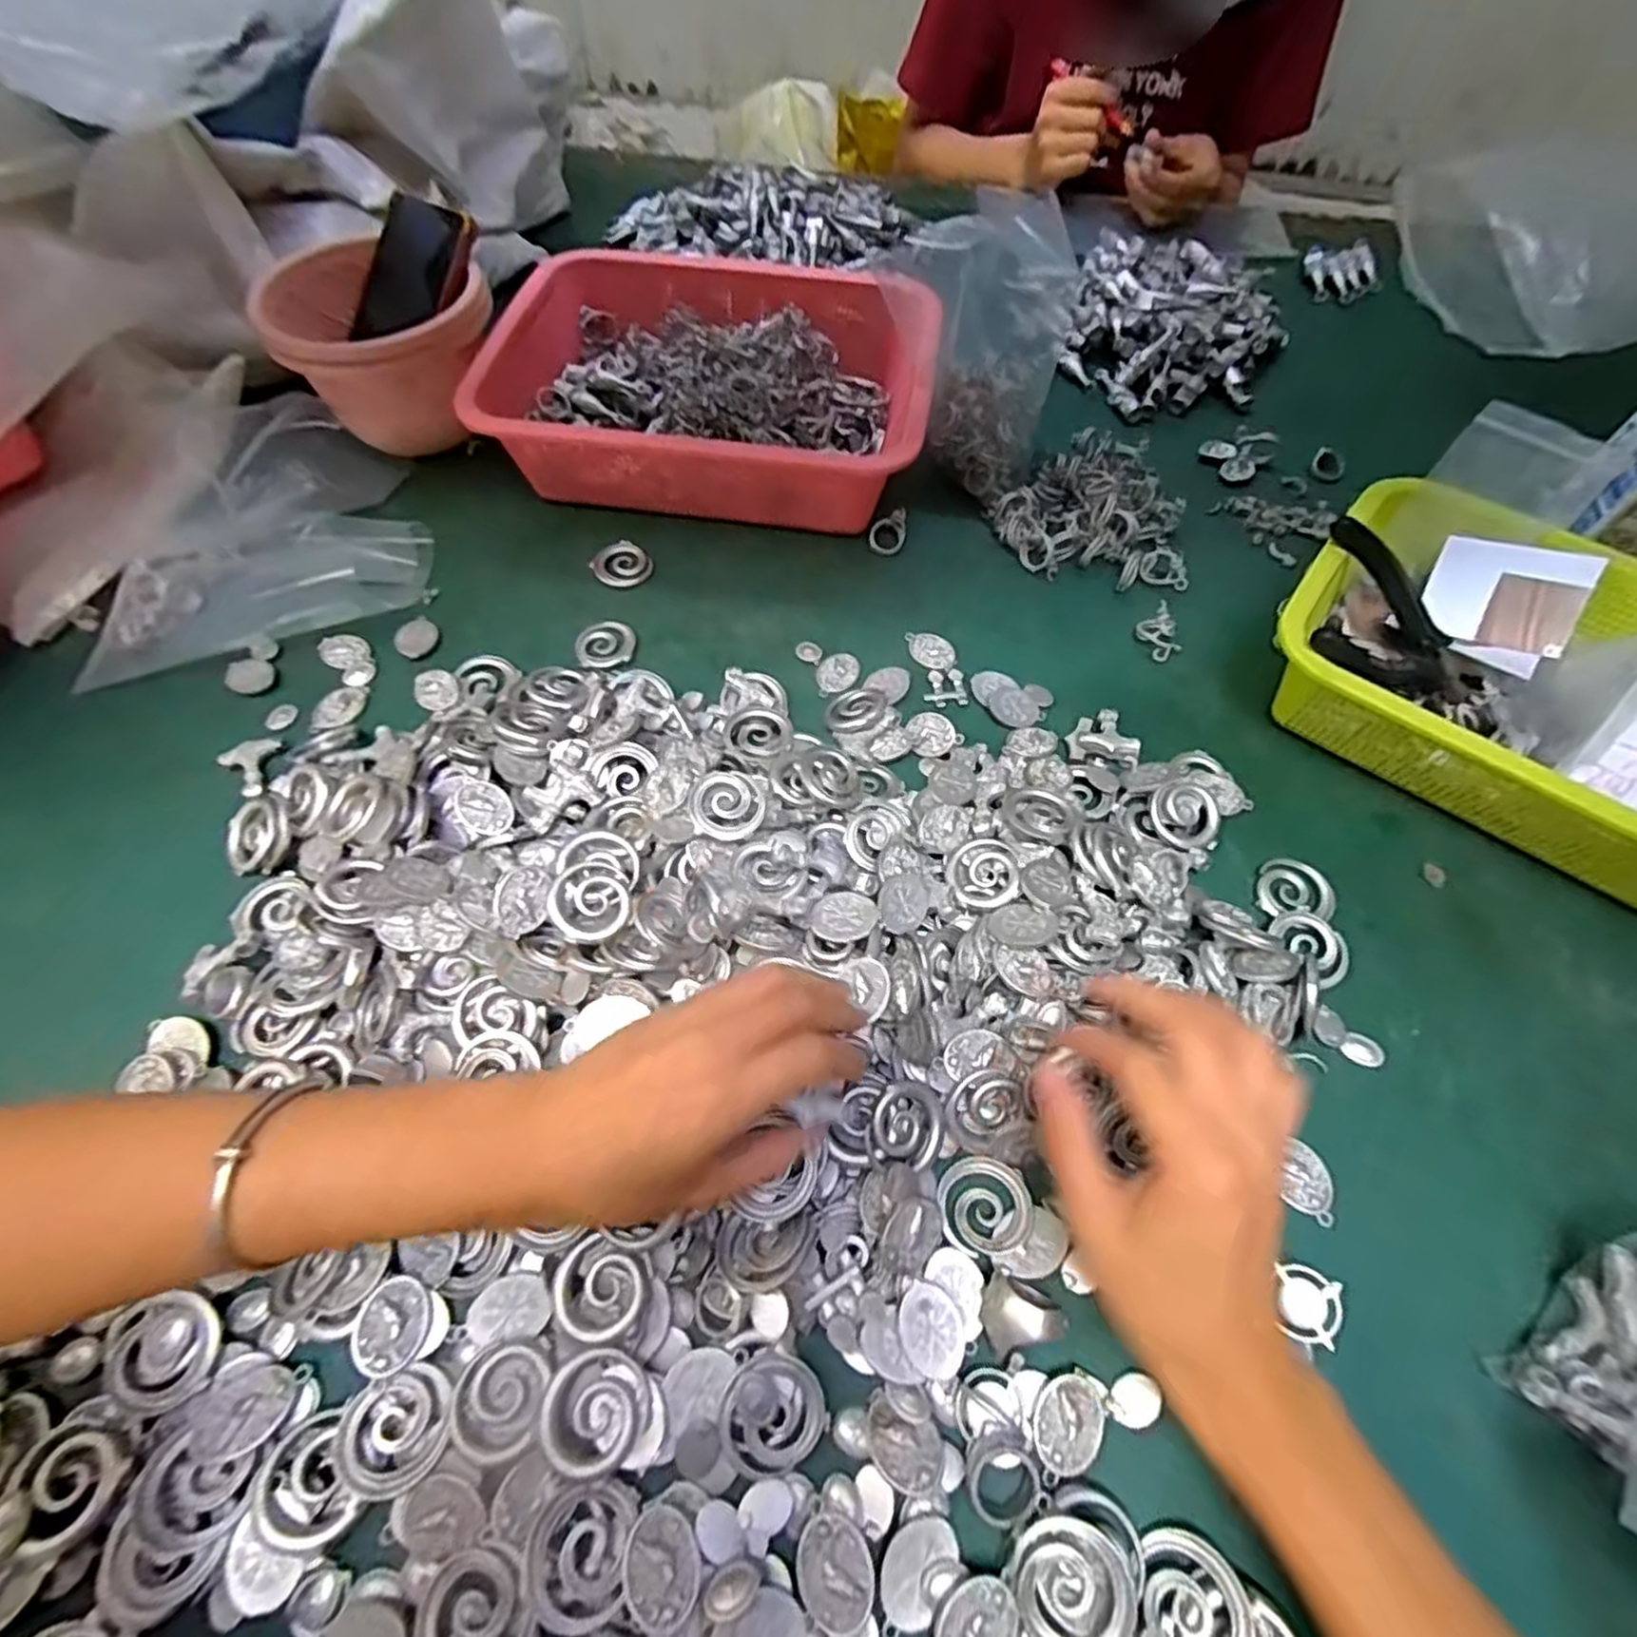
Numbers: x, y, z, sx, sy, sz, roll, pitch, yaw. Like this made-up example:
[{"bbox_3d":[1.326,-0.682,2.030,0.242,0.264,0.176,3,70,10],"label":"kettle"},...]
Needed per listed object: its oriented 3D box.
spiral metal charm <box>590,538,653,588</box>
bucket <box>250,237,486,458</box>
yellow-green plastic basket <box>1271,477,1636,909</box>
[{"bbox_3d":[-0.134,-0.175,0.517,0.034,0.005,0.039,33,64,17],"label":"spiral metal charm"},{"bbox_3d":[-0.305,-0.339,0.538,0.148,0.080,0.161,0,61,-1],"label":"bucket"},{"bbox_3d":[0.400,-0.072,0.422,0.267,0.079,0.187,34,64,17],"label":"yellow-green plastic basket"}]

